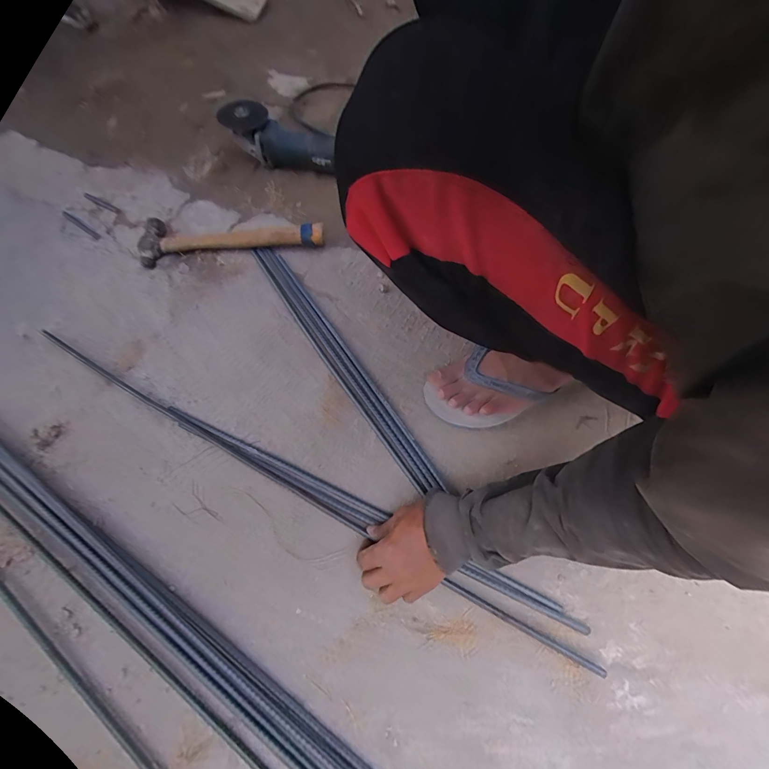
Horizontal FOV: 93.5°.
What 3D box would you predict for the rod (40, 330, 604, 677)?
[{"bbox_3d":[-0.168,0.124,0.514,0.915,0.017,0.014,26,70,14],"label":"rod"}]

